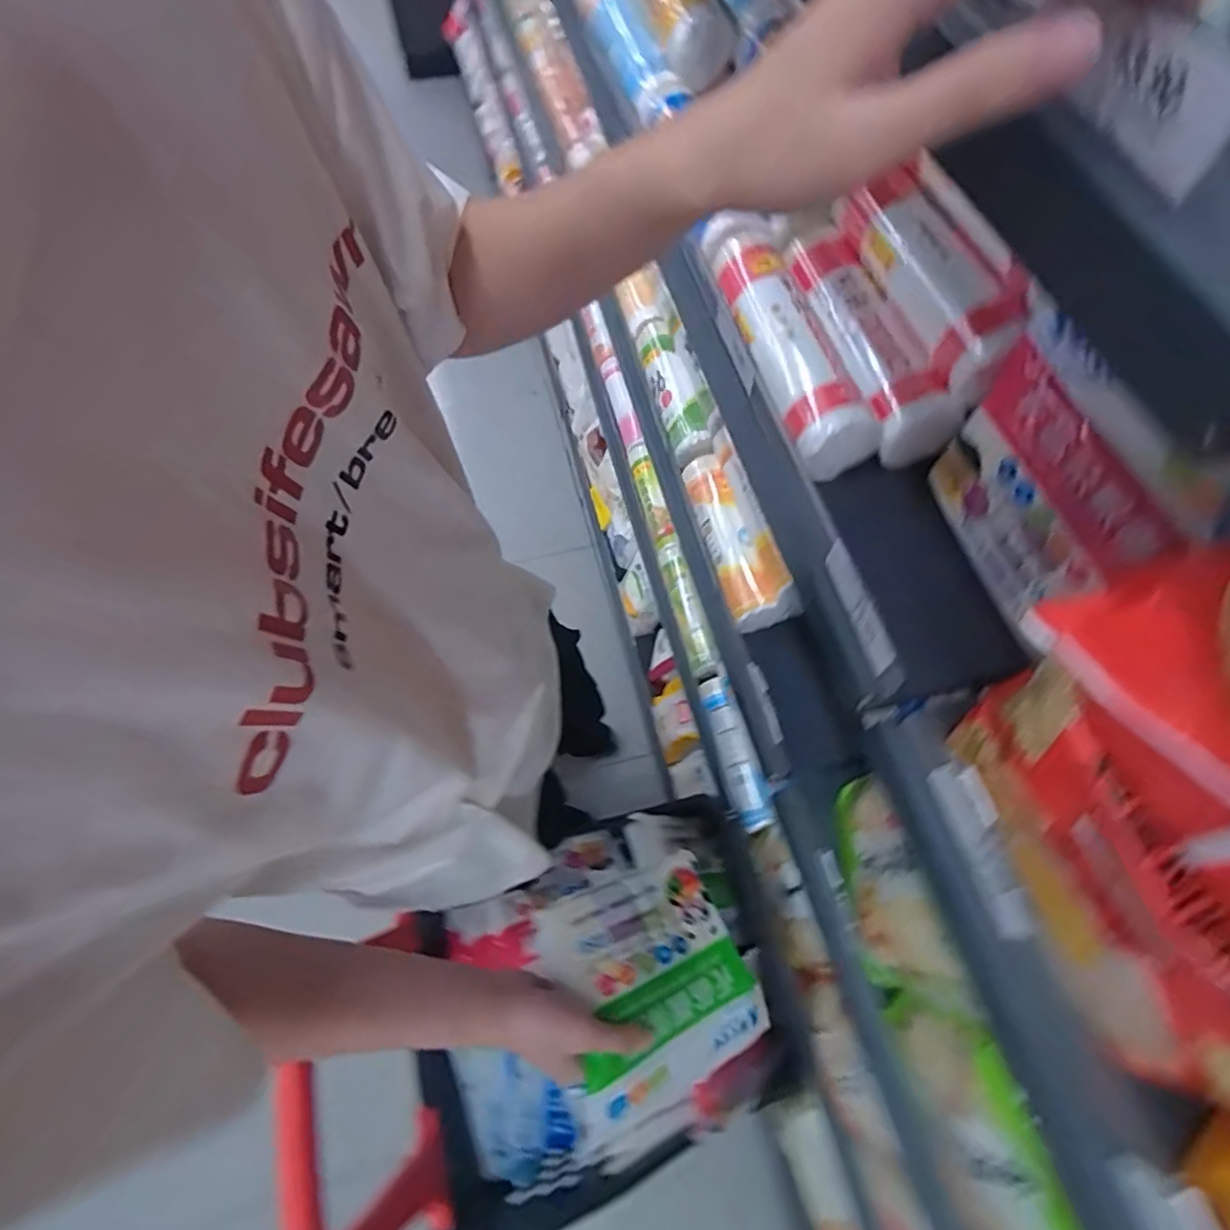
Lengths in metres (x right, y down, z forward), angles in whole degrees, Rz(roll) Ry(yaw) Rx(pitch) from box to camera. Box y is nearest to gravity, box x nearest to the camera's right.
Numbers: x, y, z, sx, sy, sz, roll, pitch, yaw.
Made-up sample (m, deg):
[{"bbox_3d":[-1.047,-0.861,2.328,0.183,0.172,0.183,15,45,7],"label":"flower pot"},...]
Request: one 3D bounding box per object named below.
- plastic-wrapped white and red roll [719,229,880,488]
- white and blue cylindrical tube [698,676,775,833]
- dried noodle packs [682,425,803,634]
[{"bbox_3d":[0.151,-0.237,0.529,0.061,0.050,0.246,-14,65,-7],"label":"plastic-wrapped white and red roll"},{"bbox_3d":[0.193,0.216,0.958,0.054,0.041,0.240,-11,65,-6],"label":"white and blue cylindrical tube"},{"bbox_3d":[0.150,-0.111,0.772,0.073,0.088,0.253,-18,66,-9],"label":"dried noodle packs"}]

